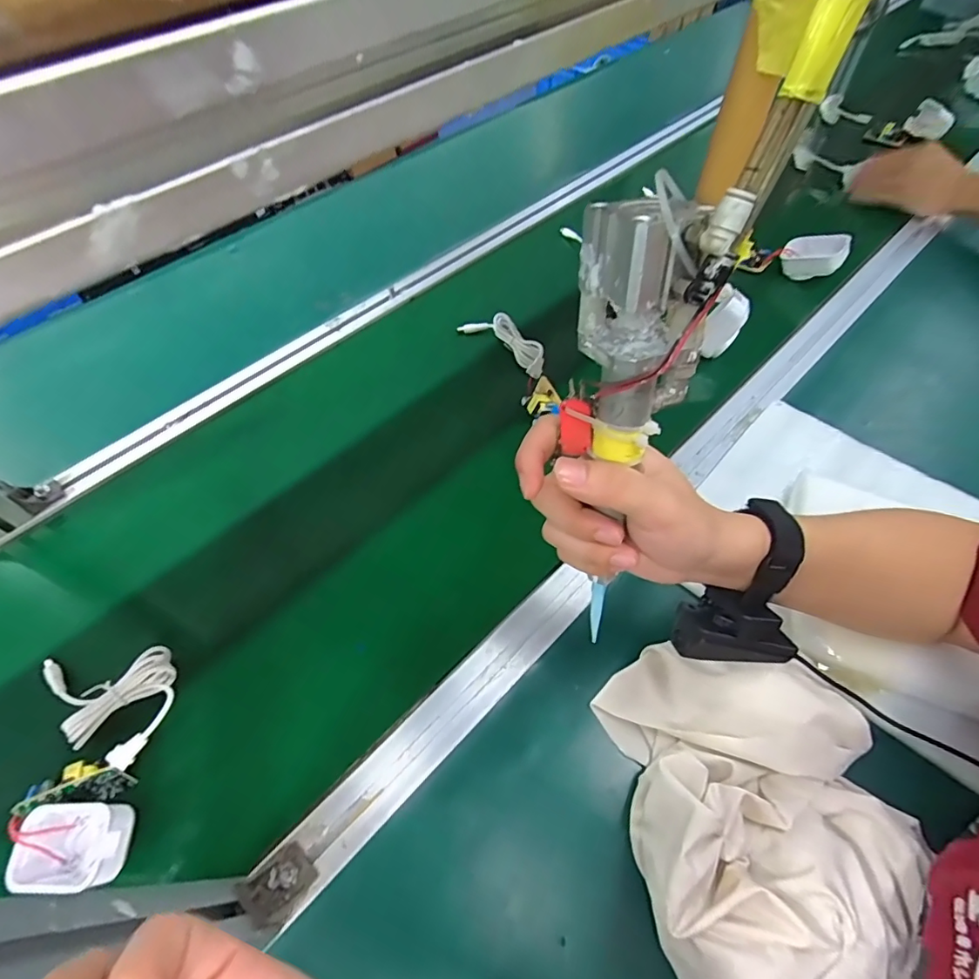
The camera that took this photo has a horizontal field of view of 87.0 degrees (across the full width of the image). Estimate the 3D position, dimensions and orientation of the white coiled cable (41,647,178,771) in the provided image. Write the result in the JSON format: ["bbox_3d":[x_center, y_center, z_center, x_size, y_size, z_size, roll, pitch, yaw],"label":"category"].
[{"bbox_3d":[-0.294,0.151,0.394,0.132,0.024,0.078,14,49,15],"label":"white coiled cable"}]

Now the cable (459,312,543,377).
[{"bbox_3d":[0.025,-0.169,0.607,0.045,0.036,0.150,-25,51,-21],"label":"cable"}]

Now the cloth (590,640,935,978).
[{"bbox_3d":[0.170,0.195,0.319,0.167,0.066,0.201,-5,47,-3],"label":"cloth"}]

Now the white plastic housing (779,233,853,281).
[{"bbox_3d":[0.412,-0.296,0.657,0.071,0.056,0.017,19,50,18],"label":"white plastic housing"}]

